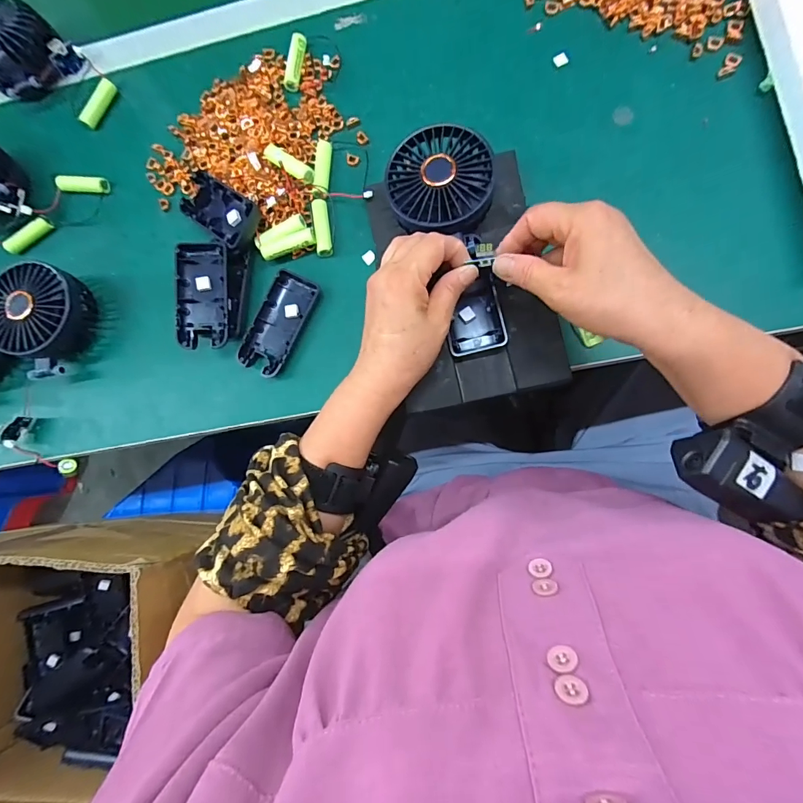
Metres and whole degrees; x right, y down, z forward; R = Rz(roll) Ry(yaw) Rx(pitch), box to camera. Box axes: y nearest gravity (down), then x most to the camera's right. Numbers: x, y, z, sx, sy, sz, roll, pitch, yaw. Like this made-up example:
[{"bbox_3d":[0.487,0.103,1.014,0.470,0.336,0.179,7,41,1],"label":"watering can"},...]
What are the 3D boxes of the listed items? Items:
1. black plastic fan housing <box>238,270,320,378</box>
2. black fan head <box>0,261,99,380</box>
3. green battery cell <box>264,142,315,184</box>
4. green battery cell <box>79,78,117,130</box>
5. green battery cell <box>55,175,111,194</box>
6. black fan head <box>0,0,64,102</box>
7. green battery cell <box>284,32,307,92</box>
[{"bbox_3d":[-0.110,-0.071,0.370,0.043,0.014,0.094,25,88,9],"label":"black plastic fan housing"},{"bbox_3d":[-0.336,-0.076,0.380,0.079,0.048,0.099,22,88,8],"label":"black fan head"},{"bbox_3d":[-0.106,-0.220,0.375,0.056,0.016,0.018,35,90,9],"label":"green battery cell"},{"bbox_3d":[-0.315,-0.310,0.423,0.016,0.017,0.051,29,89,9],"label":"green battery cell"},{"bbox_3d":[-0.322,-0.219,0.411,0.056,0.011,0.017,6,86,8],"label":"green battery cell"},{"bbox_3d":[-0.395,-0.361,0.415,0.096,0.042,0.084,40,90,9],"label":"black fan head"},{"bbox_3d":[-0.104,-0.330,0.394,0.015,0.011,0.050,9,86,8],"label":"green battery cell"}]

